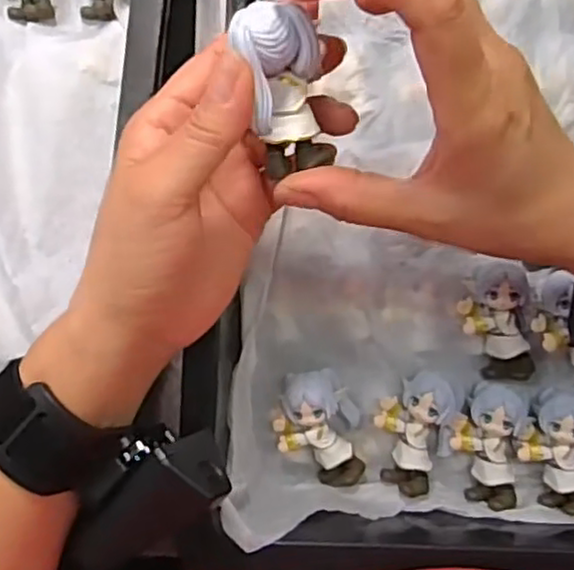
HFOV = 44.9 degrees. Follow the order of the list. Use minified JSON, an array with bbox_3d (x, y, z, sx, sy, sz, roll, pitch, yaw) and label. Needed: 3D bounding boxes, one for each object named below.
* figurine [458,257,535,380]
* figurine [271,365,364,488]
[{"bbox_3d":[0.112,0.019,0.373,0.036,0.024,0.064,-15,105,-3],"label":"figurine"},{"bbox_3d":[0.017,0.077,0.365,0.044,0.030,0.061,-7,85,2],"label":"figurine"}]

